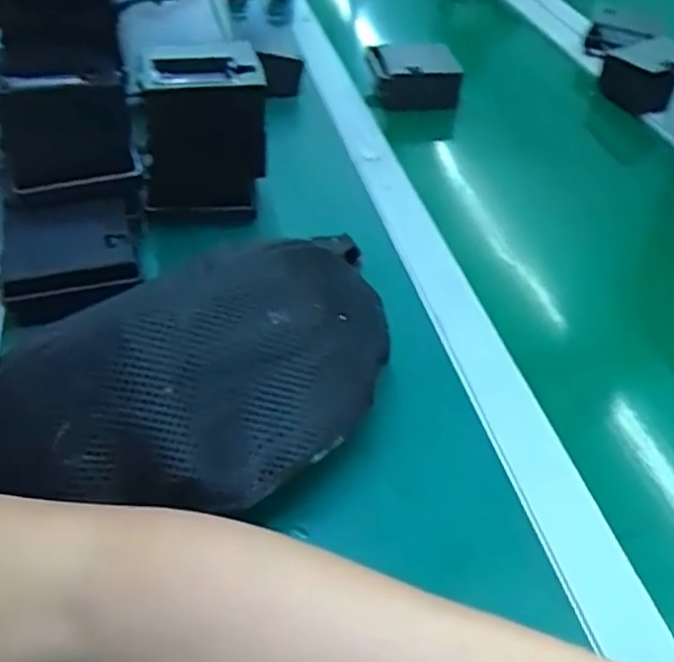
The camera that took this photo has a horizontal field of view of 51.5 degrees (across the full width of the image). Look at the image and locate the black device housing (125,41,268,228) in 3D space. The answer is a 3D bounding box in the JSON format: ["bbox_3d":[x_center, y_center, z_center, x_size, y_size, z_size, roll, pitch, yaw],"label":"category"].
[{"bbox_3d":[-0.104,-0.153,0.551,0.098,0.118,0.067,0,43,-4],"label":"black device housing"}]

